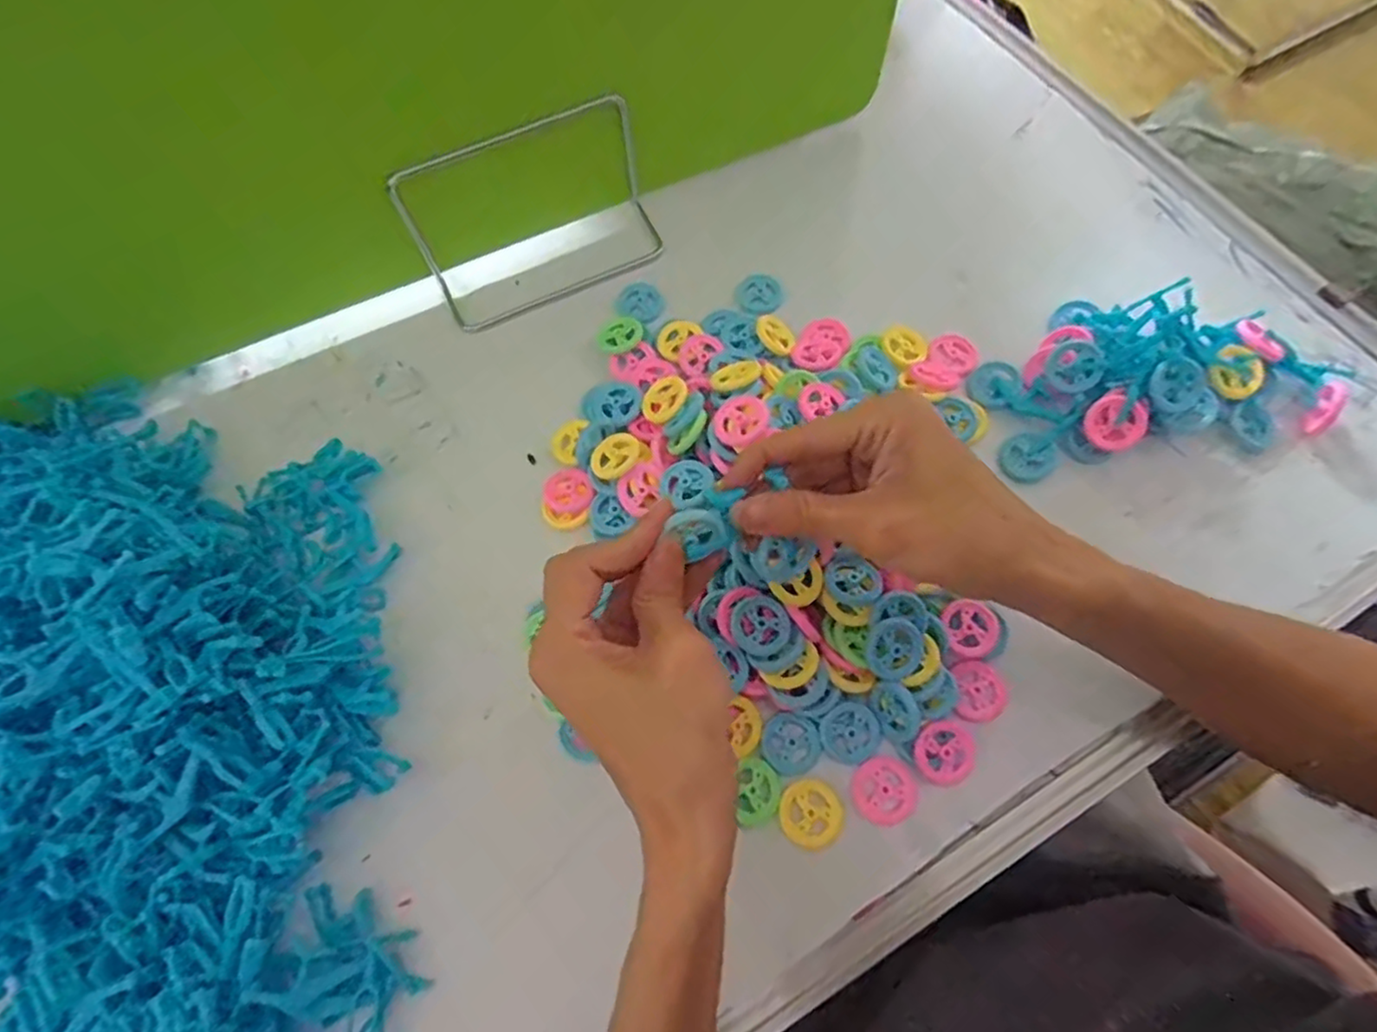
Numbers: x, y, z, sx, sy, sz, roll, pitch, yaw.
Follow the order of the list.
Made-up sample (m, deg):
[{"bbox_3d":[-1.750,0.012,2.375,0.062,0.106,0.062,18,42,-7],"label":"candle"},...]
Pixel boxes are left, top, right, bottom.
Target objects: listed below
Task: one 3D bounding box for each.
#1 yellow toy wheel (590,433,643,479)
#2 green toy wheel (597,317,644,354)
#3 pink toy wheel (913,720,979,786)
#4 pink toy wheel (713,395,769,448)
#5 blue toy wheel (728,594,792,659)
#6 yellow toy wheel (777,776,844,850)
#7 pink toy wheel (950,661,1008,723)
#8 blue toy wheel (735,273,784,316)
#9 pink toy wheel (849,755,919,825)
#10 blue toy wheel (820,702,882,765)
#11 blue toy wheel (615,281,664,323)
[{"bbox_3d":[-0.041,-0.034,0.372,0.028,0.006,0.028,-1,69,1],"label":"yellow toy wheel"},{"bbox_3d":[-0.044,-0.115,0.419,0.028,0.007,0.026,-1,69,1],"label":"green toy wheel"},{"bbox_3d":[0.125,0.114,0.322,0.030,0.008,0.028,-1,69,1],"label":"pink toy wheel"},{"bbox_3d":[0.028,-0.051,0.350,0.029,0.004,0.028,-5,72,16],"label":"pink toy wheel"},{"bbox_3d":[0.035,0.055,0.328,0.028,0.010,0.030,-1,69,1],"label":"blue toy wheel"},{"bbox_3d":[0.059,0.142,0.316,0.030,0.004,0.030,-38,72,-12],"label":"yellow toy wheel"},{"bbox_3d":[0.147,0.089,0.335,0.027,0.005,0.029,-1,69,1],"label":"pink toy wheel"},{"bbox_3d":[0.047,-0.145,0.436,0.030,0.005,0.032,-1,69,1],"label":"blue toy wheel"},{"bbox_3d":[0.095,0.132,0.320,0.030,0.004,0.030,-1,69,1],"label":"pink toy wheel"},{"bbox_3d":[0.080,0.108,0.328,0.028,0.005,0.027,-1,69,1],"label":"blue toy wheel"},{"bbox_3d":[-0.032,-0.142,0.439,0.031,0.006,0.028,22,71,10],"label":"blue toy wheel"}]

